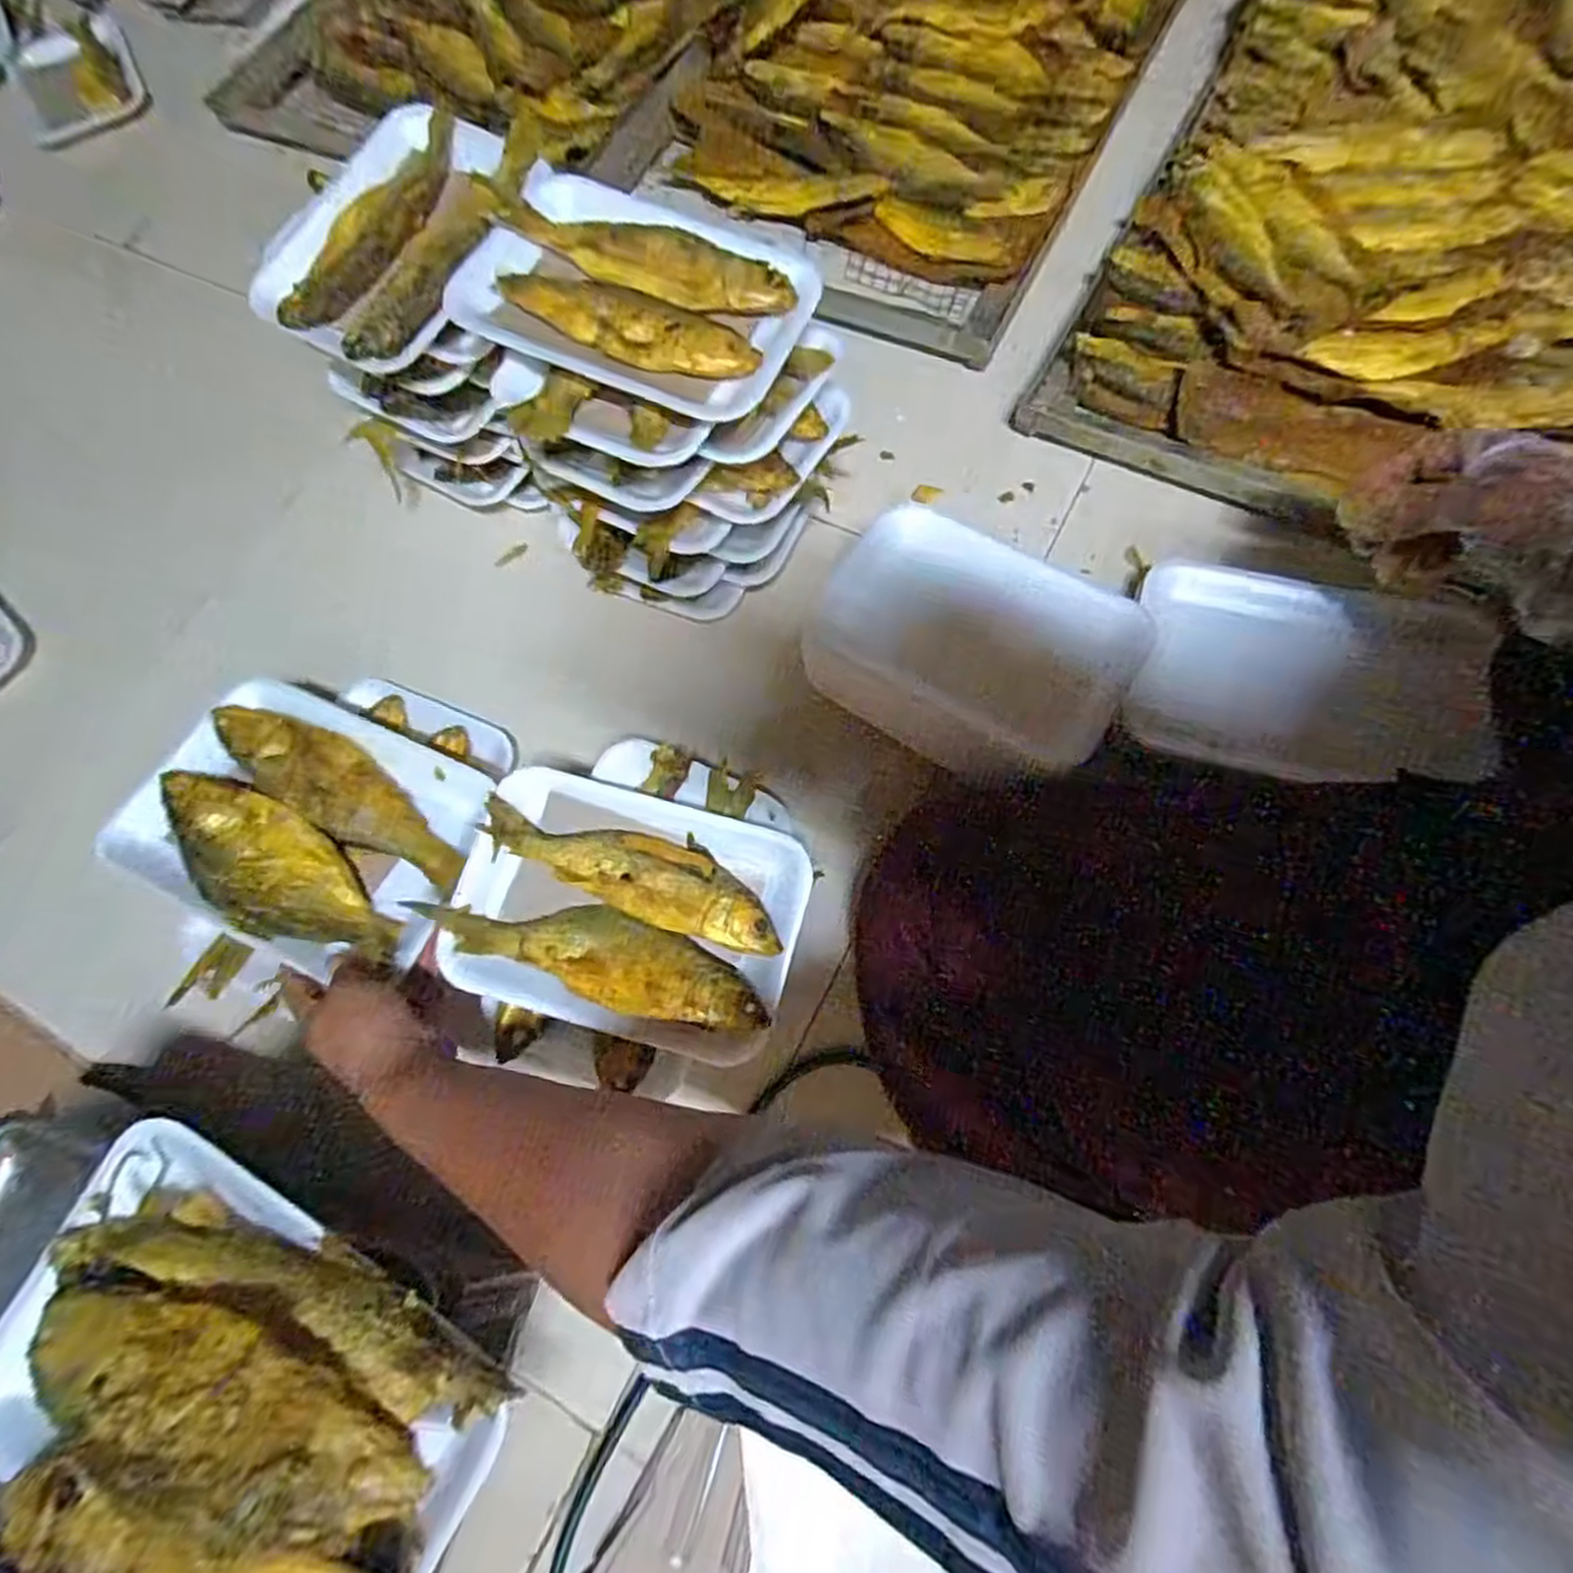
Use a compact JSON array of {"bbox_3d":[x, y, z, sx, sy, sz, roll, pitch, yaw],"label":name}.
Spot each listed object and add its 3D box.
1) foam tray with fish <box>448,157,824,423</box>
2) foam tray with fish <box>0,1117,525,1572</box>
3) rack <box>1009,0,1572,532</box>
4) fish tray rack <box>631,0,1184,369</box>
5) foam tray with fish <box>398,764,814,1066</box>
[{"bbox_3d":[-0.091,-0.282,0.451,0.195,0.032,0.129,21,71,10],"label":"foam tray with fish"},{"bbox_3d":[-0.229,0.252,0.303,0.234,0.070,0.148,26,72,12],"label":"foam tray with fish"},{"bbox_3d":[0.542,-0.512,0.661,0.422,0.066,0.746,26,72,12],"label":"rack"},{"bbox_3d":[0.149,-0.768,0.771,0.431,0.042,0.780,25,72,11],"label":"fish tray rack"},{"bbox_3d":[-0.088,0.070,0.445,0.186,0.033,0.129,14,70,7],"label":"foam tray with fish"}]

